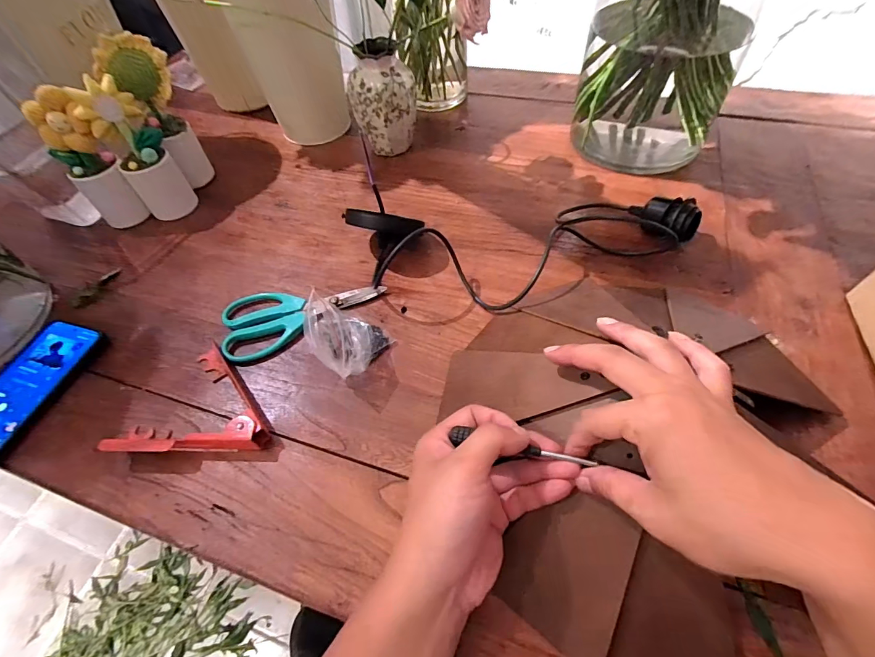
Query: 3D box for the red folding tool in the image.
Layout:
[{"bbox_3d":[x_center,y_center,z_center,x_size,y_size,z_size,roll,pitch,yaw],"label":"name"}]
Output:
[{"bbox_3d":[-0.226,0.062,0.391,0.134,0.029,0.117,-6,54,0],"label":"red folding tool"}]

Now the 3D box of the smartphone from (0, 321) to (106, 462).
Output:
[{"bbox_3d":[-0.428,0.061,0.417,0.076,0.014,0.157,14,57,14],"label":"smartphone"}]

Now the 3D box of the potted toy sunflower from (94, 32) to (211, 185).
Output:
[{"bbox_3d":[-0.373,-0.288,0.562,0.058,0.188,0.081,18,58,17],"label":"potted toy sunflower"}]

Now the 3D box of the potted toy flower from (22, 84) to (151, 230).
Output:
[{"bbox_3d":[-0.445,-0.210,0.524,0.067,0.168,0.052,-40,61,-21],"label":"potted toy flower"}]

